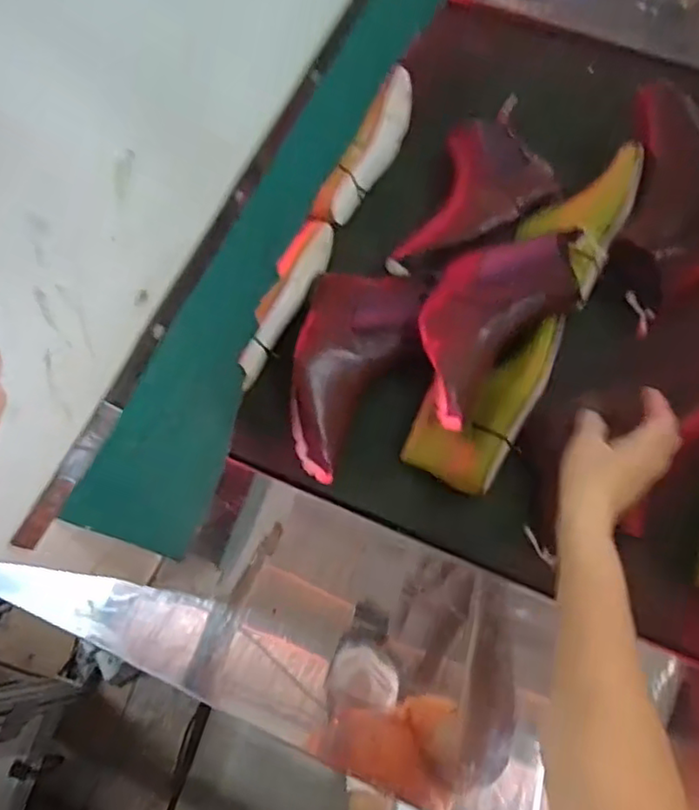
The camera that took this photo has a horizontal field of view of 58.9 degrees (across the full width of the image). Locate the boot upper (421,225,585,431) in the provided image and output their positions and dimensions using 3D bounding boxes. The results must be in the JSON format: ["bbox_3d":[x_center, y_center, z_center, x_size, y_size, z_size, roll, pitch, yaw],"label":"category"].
[{"bbox_3d":[0.161,-0.114,0.695,0.264,0.061,0.137,-42,76,-11],"label":"boot upper"}]

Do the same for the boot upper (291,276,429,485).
[{"bbox_3d":[-0.007,-0.041,0.722,0.122,0.049,0.244,25,88,9],"label":"boot upper"}]

